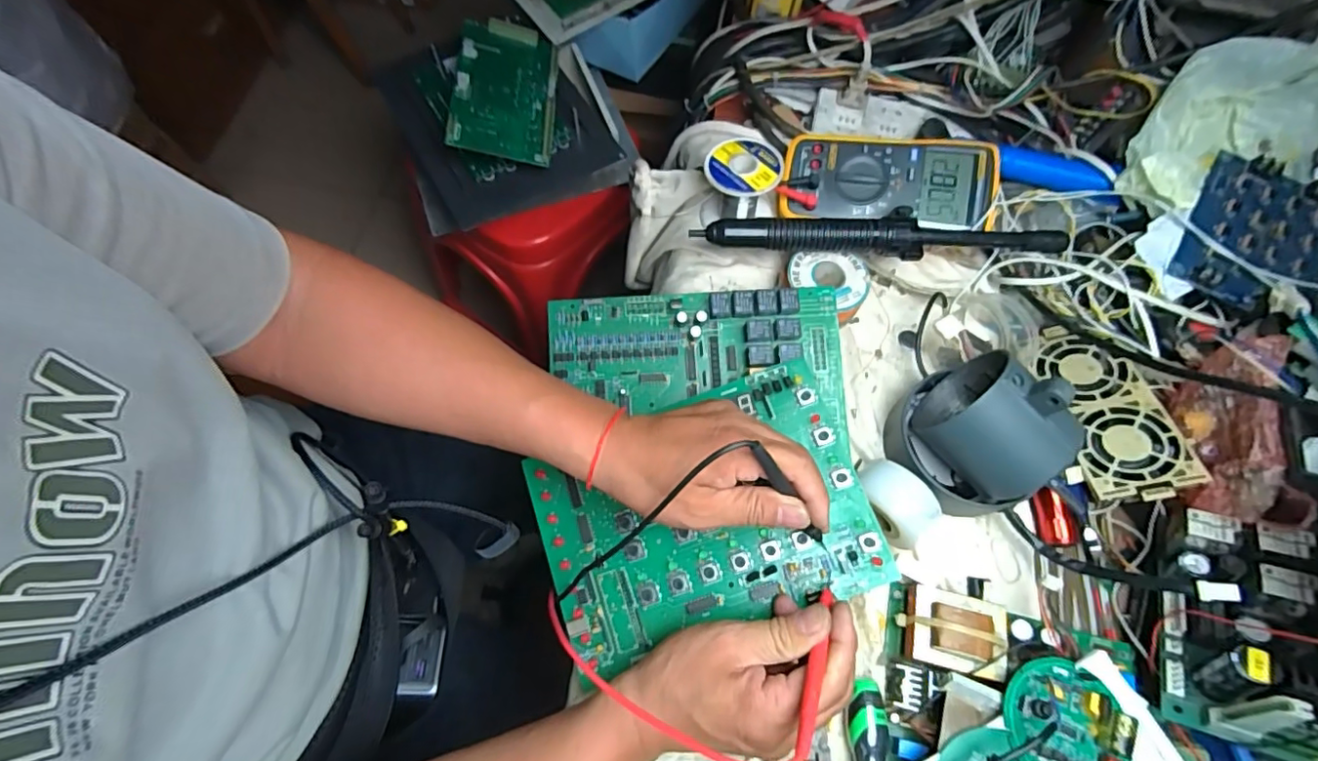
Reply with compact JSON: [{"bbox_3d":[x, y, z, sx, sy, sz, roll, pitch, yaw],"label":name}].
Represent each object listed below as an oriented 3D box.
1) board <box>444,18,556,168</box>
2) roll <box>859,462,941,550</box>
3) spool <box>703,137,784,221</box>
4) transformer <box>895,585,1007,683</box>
[{"bbox_3d":[-0.191,-0.363,0.706,0.118,0.014,0.205,7,72,-18],"label":"board"},{"bbox_3d":[0.169,0.089,0.412,0.036,0.048,0.061,-30,72,-13],"label":"roll"},{"bbox_3d":[0.072,-0.170,0.504,0.059,0.064,0.064,35,71,11],"label":"spool"},{"bbox_3d":[0.198,0.169,0.384,0.058,0.039,0.050,11,68,3],"label":"transformer"}]

